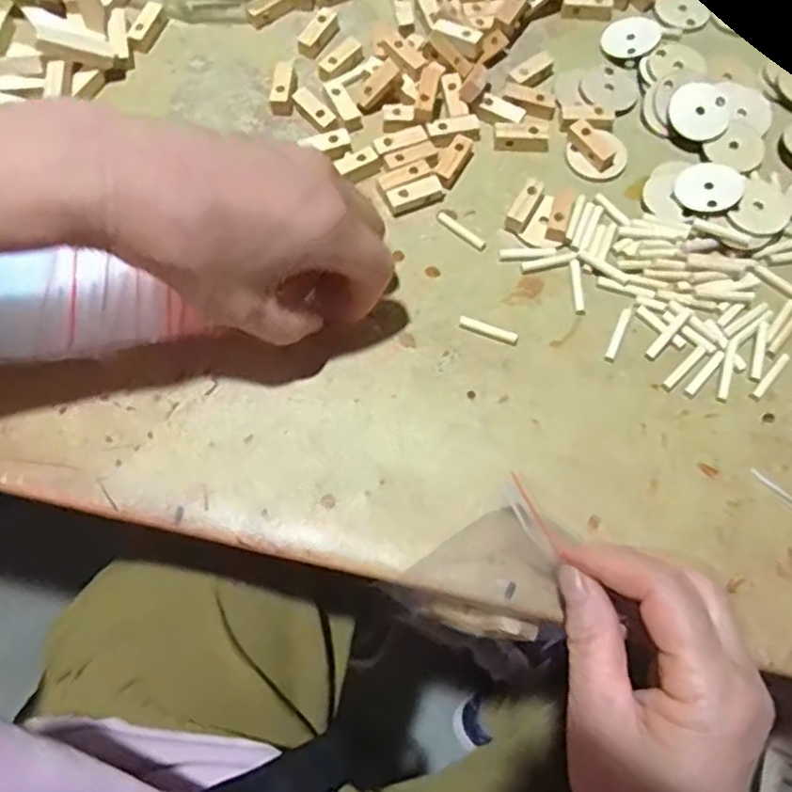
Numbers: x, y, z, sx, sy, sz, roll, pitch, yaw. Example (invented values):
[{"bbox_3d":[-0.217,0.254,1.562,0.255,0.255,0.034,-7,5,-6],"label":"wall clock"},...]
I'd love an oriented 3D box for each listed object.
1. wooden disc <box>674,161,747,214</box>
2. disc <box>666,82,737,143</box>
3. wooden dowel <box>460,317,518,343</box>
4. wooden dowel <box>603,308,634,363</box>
[{"bbox_3d":[0.168,-0.112,0.368,0.032,0.004,0.032,-4,71,13],"label":"wooden disc"},{"bbox_3d":[0.173,-0.162,0.389,0.033,0.005,0.035,0,89,5],"label":"disc"},{"bbox_3d":[0.048,-0.035,0.352,0.030,0.004,0.005,19,68,7],"label":"wooden dowel"},{"bbox_3d":[0.114,-0.031,0.352,0.006,0.004,0.031,23,69,9],"label":"wooden dowel"}]

